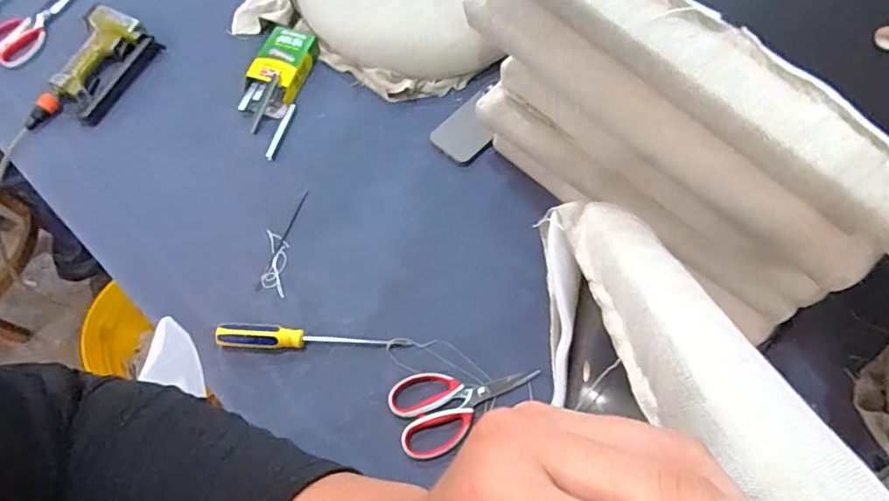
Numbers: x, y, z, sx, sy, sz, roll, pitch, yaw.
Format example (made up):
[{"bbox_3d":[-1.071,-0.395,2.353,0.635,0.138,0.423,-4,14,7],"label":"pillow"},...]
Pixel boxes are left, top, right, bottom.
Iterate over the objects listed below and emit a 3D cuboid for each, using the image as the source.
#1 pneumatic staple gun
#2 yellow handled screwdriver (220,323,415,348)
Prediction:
[{"bbox_3d":[-0.579,-0.289,0.911,0.139,0.047,0.236,22,69,11],"label":"pneumatic staple gun"},{"bbox_3d":[-0.175,0.116,0.729,0.251,0.030,0.028,1,66,2],"label":"yellow handled screwdriver"}]

